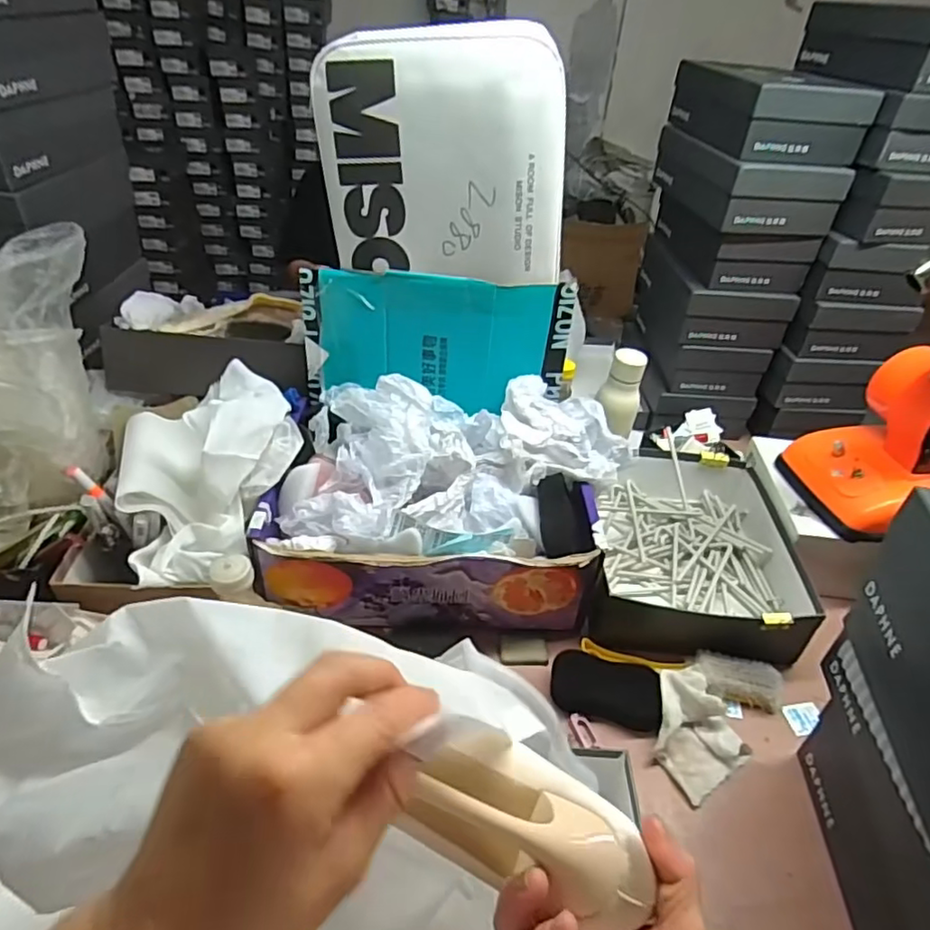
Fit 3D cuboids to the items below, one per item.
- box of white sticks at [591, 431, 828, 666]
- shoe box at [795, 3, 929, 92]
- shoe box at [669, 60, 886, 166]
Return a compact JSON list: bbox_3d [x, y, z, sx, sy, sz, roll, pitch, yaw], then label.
[{"bbox_3d":[0.311,0.104,0.870,0.261,0.093,0.351,10,38,7],"label":"box of white sticks"},{"bbox_3d":[0.642,-0.609,0.902,0.146,0.089,0.301,-2,38,-9],"label":"shoe box"},{"bbox_3d":[0.460,-0.536,0.936,0.178,0.095,0.251,0,38,-6],"label":"shoe box"}]

